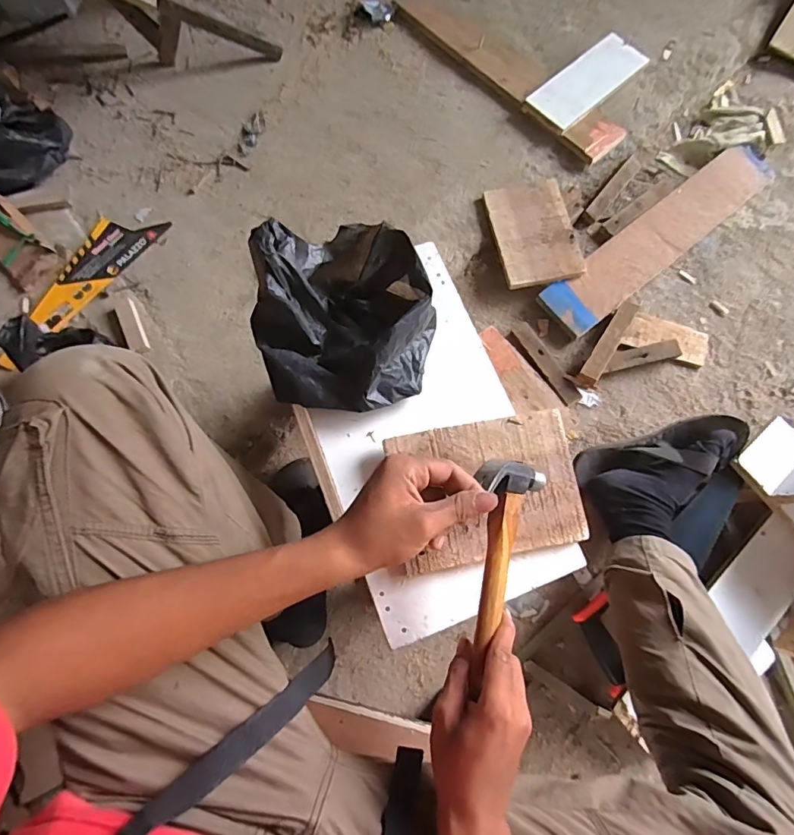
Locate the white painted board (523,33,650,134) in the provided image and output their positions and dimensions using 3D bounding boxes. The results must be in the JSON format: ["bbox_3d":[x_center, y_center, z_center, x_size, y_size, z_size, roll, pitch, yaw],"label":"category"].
[{"bbox_3d":[0.372,-0.660,0.921,0.249,0.010,0.106,-42,76,-7],"label":"white painted board"}]

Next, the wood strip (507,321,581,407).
[{"bbox_3d":[0.261,-0.095,0.819,0.038,0.011,0.166,-34,79,-9],"label":"wood strip"}]

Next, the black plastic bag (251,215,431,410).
[{"bbox_3d":[-0.057,-0.111,0.508,0.192,0.090,0.204,-20,75,-6],"label":"black plastic bag"}]

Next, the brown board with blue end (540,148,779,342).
[{"bbox_3d":[0.498,-0.342,0.880,0.545,0.023,0.109,-38,80,-10],"label":"brown board with blue end"}]

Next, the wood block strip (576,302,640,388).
[{"bbox_3d":[0.367,-0.126,0.810,0.039,0.024,0.179,32,78,6],"label":"wood block strip"}]

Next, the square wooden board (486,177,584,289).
[{"bbox_3d":[0.251,-0.337,0.858,0.140,0.025,0.202,-11,77,-4],"label":"square wooden board"}]

